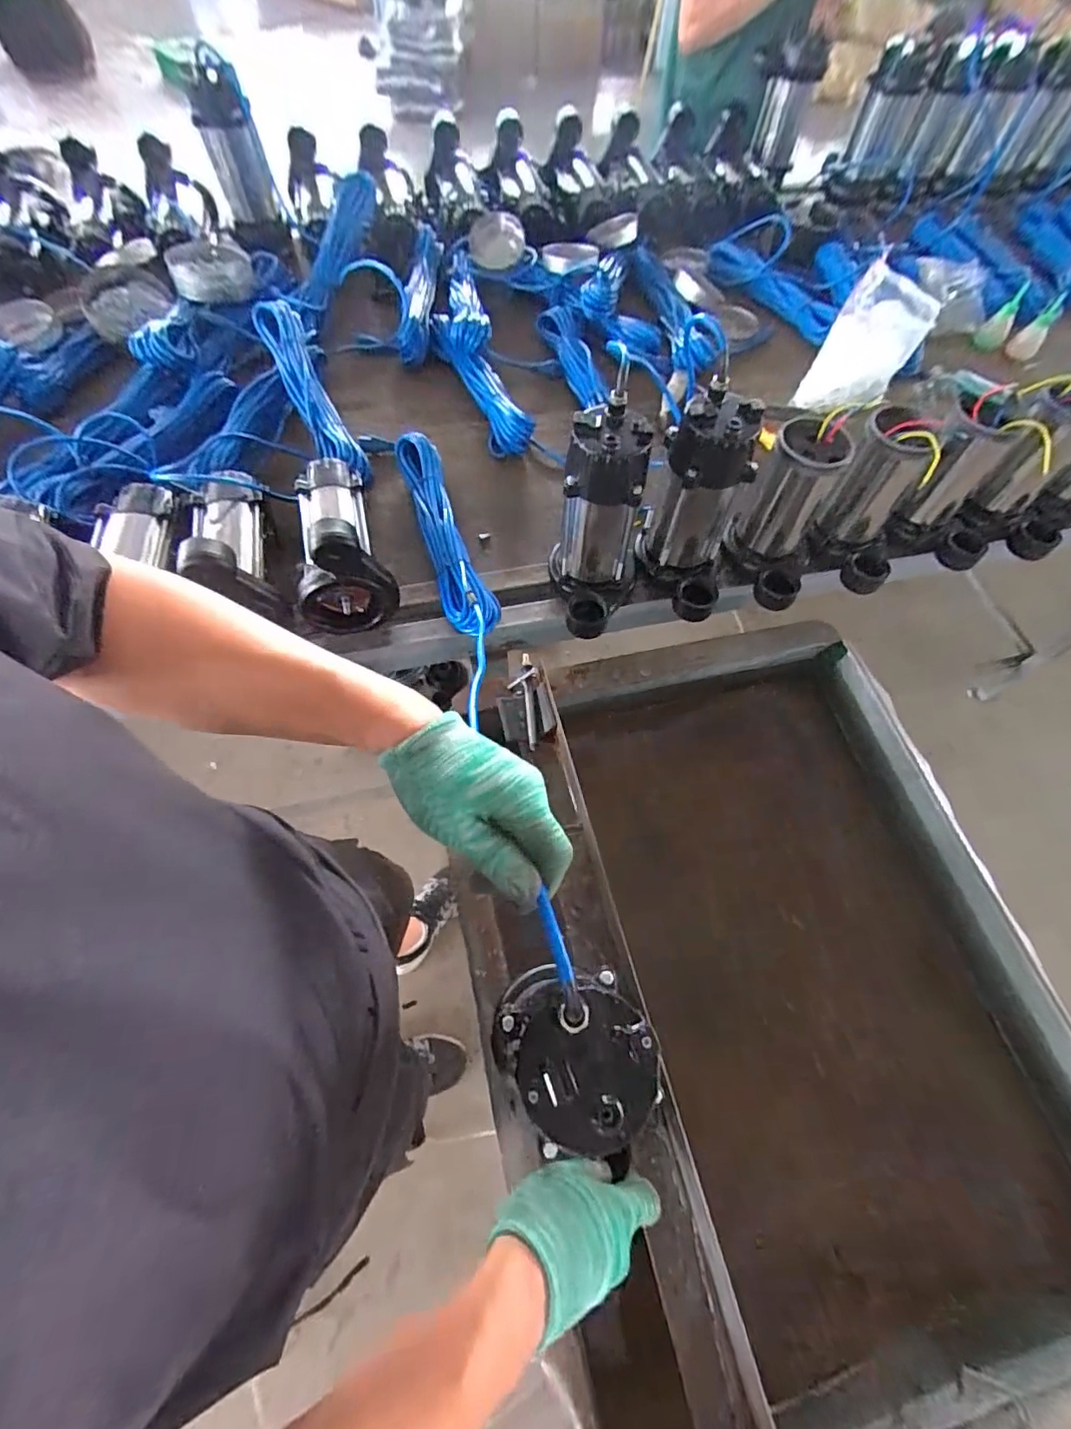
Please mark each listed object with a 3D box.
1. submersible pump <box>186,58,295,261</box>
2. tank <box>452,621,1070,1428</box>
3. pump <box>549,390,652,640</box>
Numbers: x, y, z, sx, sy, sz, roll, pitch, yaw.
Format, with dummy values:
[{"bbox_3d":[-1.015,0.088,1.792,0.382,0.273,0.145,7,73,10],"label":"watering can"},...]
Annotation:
[{"bbox_3d":[-0.547,-1.018,1.010,0.106,0.258,0.111,-18,65,-11],"label":"submersible pump"},{"bbox_3d":[0.233,0.294,0.670,0.584,0.268,0.742,-12,65,-8],"label":"tank"},{"bbox_3d":[0.075,-0.224,0.663,0.110,0.230,0.149,9,63,2],"label":"pump"}]

